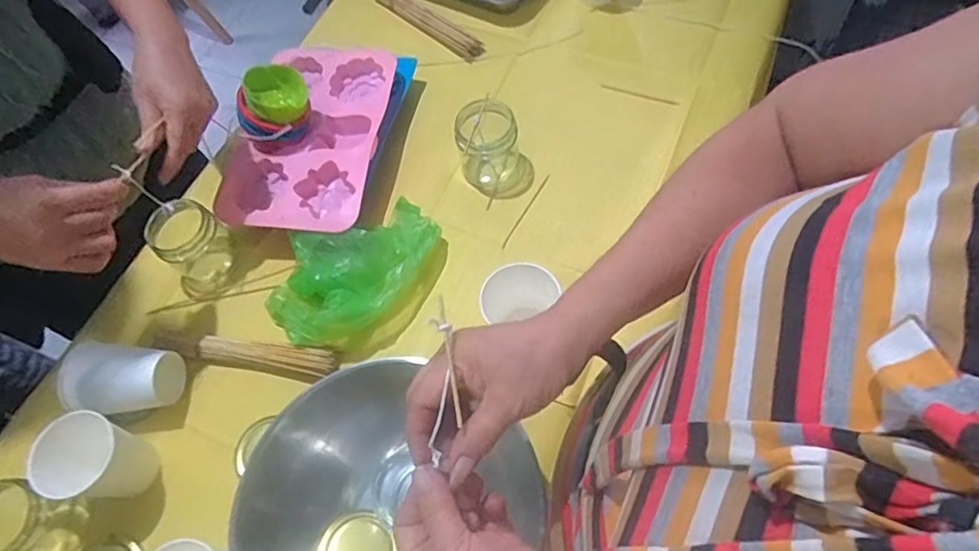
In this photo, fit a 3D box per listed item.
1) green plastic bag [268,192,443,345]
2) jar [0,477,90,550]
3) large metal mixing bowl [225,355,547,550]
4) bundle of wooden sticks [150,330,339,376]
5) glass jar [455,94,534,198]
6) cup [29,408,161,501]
[{"bbox_3d":[-0.146,-0.009,0.631,0.188,0.048,0.129,-41,66,-18],"label":"green plastic bag"},{"bbox_3d":[-0.410,0.231,0.525,0.075,0.087,0.074,-1,61,3],"label":"jar"},{"bbox_3d":[-0.091,0.207,0.490,0.219,0.085,0.238,-38,65,-17],"label":"large metal mixing bowl"},{"bbox_3d":[-0.252,0.081,0.611,0.189,0.029,0.025,8,61,8],"label":"bundle of wooden sticks"},{"bbox_3d":[0.007,-0.147,0.669,0.083,0.075,0.076,1,61,4],"label":"glass jar"},{"bbox_3d":[-0.365,0.173,0.545,0.074,0.086,0.069,-1,61,3],"label":"cup"}]

